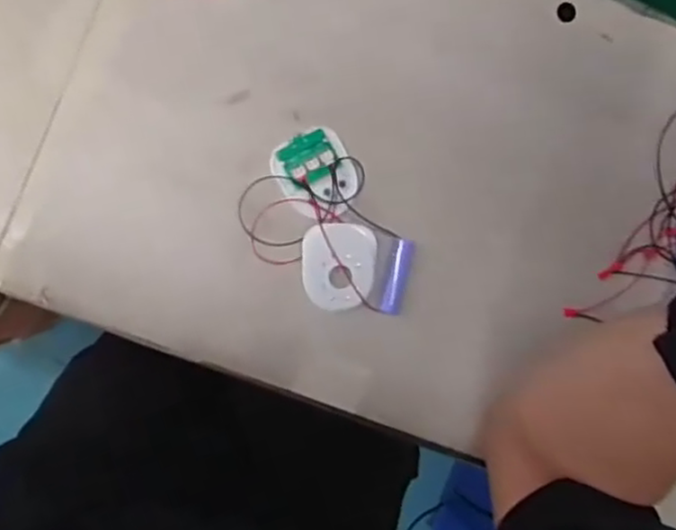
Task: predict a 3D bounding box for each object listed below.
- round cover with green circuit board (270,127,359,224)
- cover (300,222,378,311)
[{"bbox_3d":[-0.013,-0.058,0.451,0.050,0.008,0.057,-25,94,-9],"label":"round cover with green circuit board"},{"bbox_3d":[0.002,0.001,0.453,0.049,0.004,0.055,-3,90,-9],"label":"cover"}]

